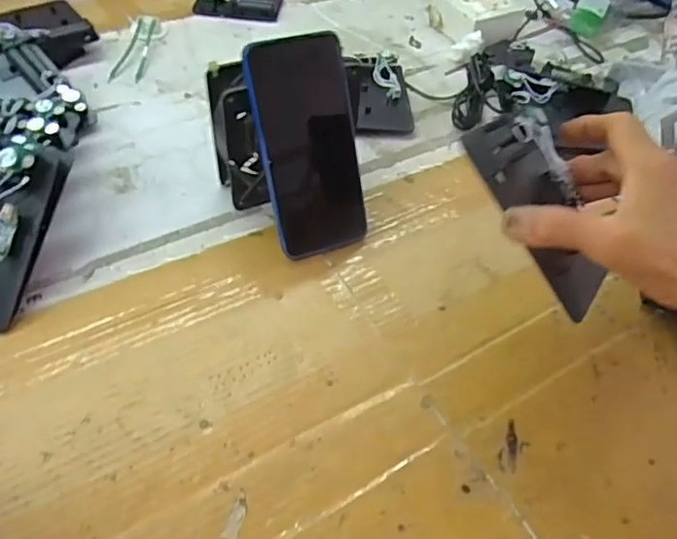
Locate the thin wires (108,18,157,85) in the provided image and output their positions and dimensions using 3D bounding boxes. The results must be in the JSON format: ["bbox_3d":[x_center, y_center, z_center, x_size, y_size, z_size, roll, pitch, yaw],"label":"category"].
[{"bbox_3d":[-0.233,-0.255,0.634,0.033,0.019,0.112,4,49,-1],"label":"thin wires"}]

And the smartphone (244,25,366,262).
[{"bbox_3d":[-0.021,-0.093,0.429,0.075,0.163,0.007,-16,22,-18],"label":"smartphone"}]

